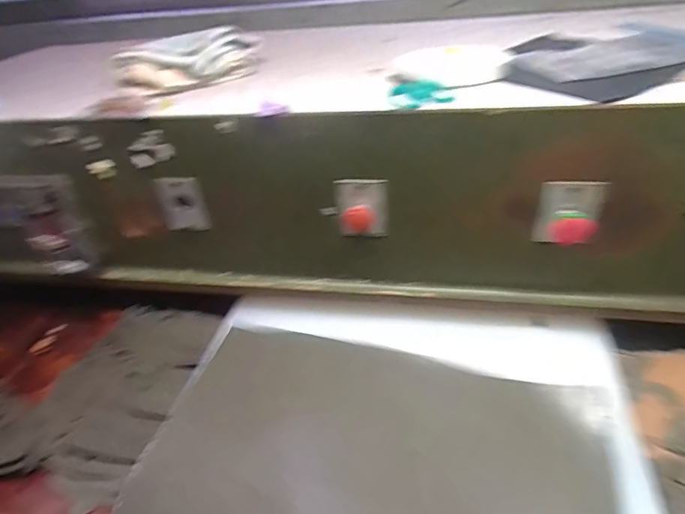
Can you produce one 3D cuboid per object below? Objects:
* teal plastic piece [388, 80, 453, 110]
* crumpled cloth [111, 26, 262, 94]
[{"bbox_3d":[0.102,-0.213,0.569,0.074,0.014,0.074,-12,38,-6],"label":"teal plastic piece"},{"bbox_3d":[-0.244,-0.328,0.726,0.231,0.070,0.121,-33,45,-29],"label":"crumpled cloth"}]

